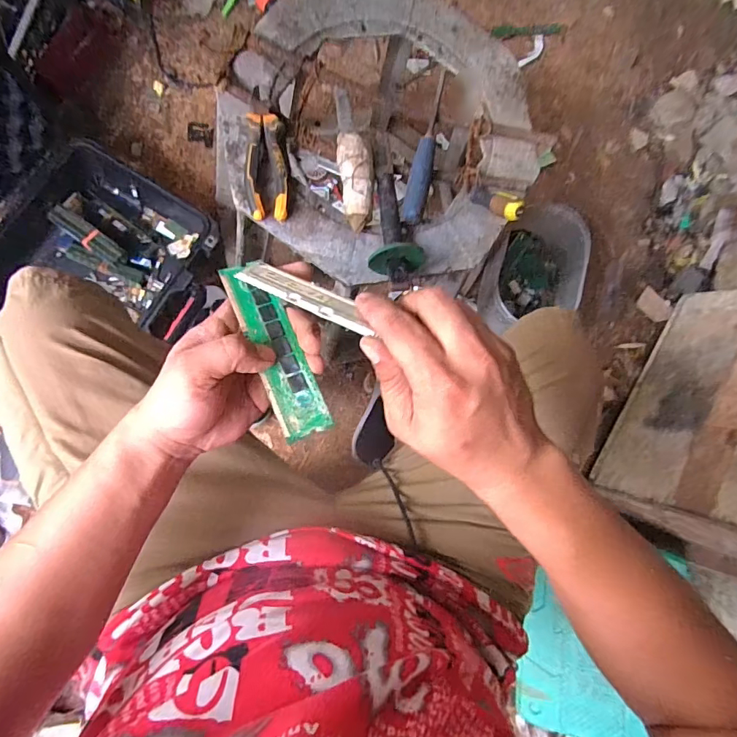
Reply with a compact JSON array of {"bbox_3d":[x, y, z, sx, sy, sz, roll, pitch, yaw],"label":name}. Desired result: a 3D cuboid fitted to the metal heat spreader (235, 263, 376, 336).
[{"bbox_3d":[-0.041,-0.048,0.290,0.107,0.005,0.022,27,50,24],"label":"metal heat spreader"}]

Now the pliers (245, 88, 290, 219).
[{"bbox_3d":[-0.115,-0.245,0.517,0.047,0.025,0.145,-1,85,-7],"label":"pliers"}]

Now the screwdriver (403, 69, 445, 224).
[{"bbox_3d":[0.075,-0.279,0.558,0.027,0.032,0.219,15,83,-5],"label":"screwdriver"}]

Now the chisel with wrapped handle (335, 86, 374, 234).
[{"bbox_3d":[-0.017,-0.259,0.559,0.040,0.043,0.189,-4,85,-7],"label":"chisel with wrapped handle"}]

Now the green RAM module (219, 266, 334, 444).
[{"bbox_3d":[-0.062,-0.014,0.298,0.032,0.008,0.126,-25,74,-9],"label":"green RAM module"}]

